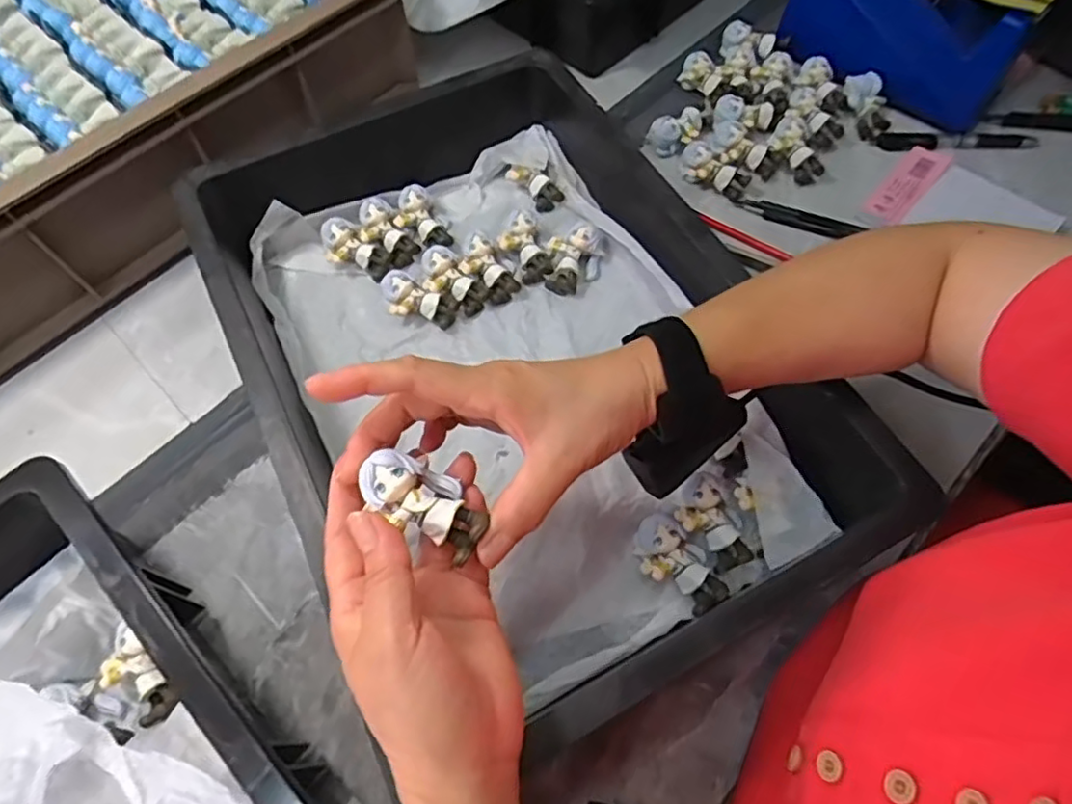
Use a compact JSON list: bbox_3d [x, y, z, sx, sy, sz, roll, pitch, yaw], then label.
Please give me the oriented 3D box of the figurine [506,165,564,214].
[{"bbox_3d":[-0.003,-0.185,0.539,0.052,0.019,0.026,39,69,2],"label":"figurine"}]

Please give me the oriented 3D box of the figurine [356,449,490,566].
[{"bbox_3d":[-0.048,0.044,0.281,0.055,0.020,0.031,31,68,16],"label":"figurine"}]

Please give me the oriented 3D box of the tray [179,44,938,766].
[{"bbox_3d":[-0.021,-0.037,0.428,0.304,0.097,0.445,-26,66,-11],"label":"tray"}]

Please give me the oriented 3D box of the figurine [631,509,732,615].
[{"bbox_3d":[0.089,0.099,0.388,0.063,0.022,0.038,36,69,18],"label":"figurine"}]

